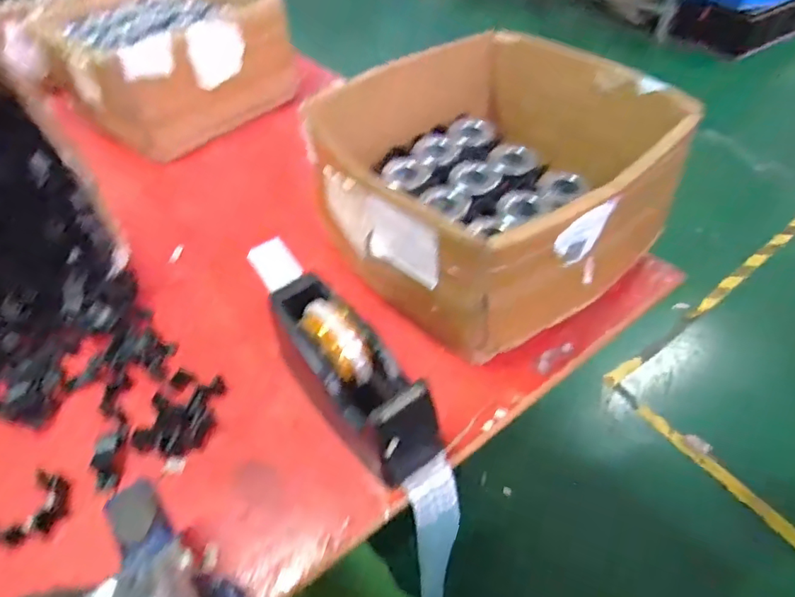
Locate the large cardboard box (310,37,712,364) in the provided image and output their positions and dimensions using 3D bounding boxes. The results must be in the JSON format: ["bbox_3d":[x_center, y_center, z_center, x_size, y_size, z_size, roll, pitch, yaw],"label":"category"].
[{"bbox_3d":[0.107,-0.135,0.594,0.331,0.153,0.321,-34,54,-23],"label":"large cardboard box"}]

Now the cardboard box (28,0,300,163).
[{"bbox_3d":[-0.418,-0.442,0.943,0.333,0.164,0.362,-35,55,-25],"label":"cardboard box"}]

